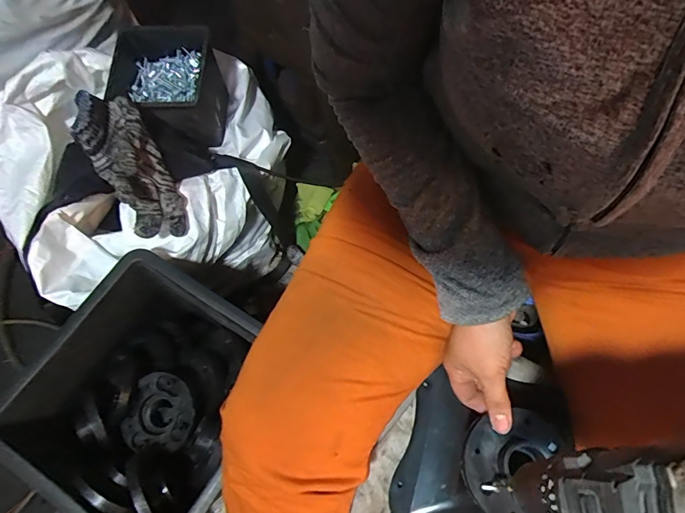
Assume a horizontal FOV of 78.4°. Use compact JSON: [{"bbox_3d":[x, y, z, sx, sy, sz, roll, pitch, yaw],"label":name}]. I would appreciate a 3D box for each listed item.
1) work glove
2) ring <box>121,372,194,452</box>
[{"bbox_3d":[-0.261,-0.111,0.527,0.082,0.061,0.196,-32,112,-15],"label":"work glove"},{"bbox_3d":[-0.222,0.195,0.516,0.084,0.028,0.089,1,66,-2],"label":"ring"}]

